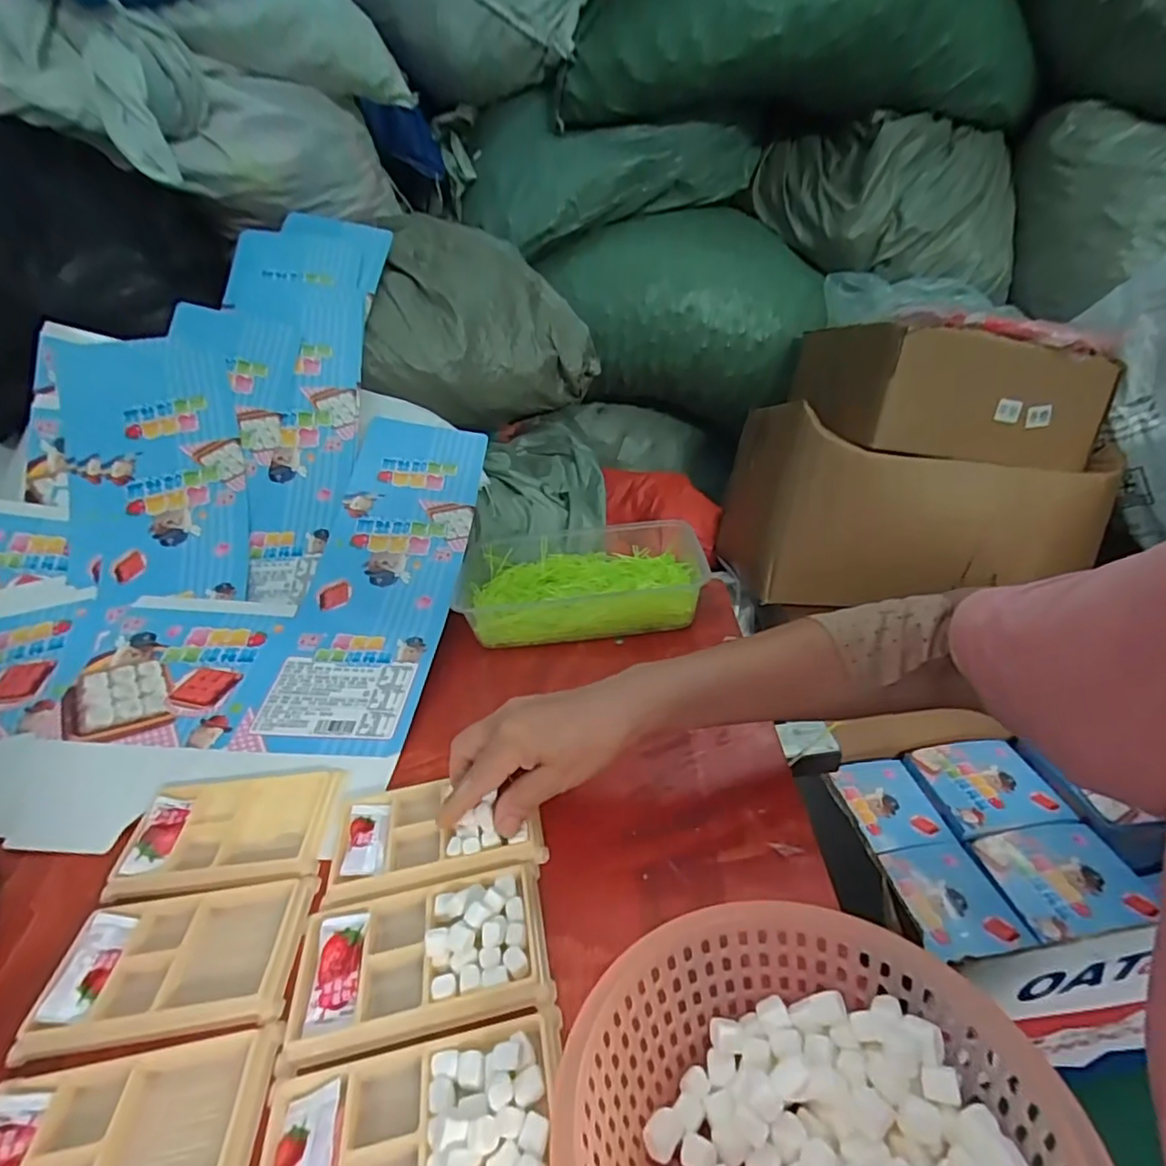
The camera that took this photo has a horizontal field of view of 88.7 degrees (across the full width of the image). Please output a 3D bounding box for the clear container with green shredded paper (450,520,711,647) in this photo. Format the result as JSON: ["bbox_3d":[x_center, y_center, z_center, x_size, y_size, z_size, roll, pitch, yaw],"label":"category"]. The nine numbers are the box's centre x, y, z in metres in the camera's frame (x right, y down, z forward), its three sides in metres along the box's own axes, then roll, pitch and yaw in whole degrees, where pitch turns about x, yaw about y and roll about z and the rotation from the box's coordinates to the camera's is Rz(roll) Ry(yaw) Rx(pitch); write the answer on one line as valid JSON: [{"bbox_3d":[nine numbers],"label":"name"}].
[{"bbox_3d":[-0.001,-0.002,0.614,0.243,0.057,0.152,-5,30,1],"label":"clear container with green shredded paper"}]

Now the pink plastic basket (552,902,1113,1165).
[{"bbox_3d":[0.077,0.201,0.216,0.162,0.078,0.159,-4,30,2],"label":"pink plastic basket"}]

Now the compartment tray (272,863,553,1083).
[{"bbox_3d":[-0.088,0.198,0.326,0.134,0.019,0.079,-10,30,-8],"label":"compartment tray"}]

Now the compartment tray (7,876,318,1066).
[{"bbox_3d":[-0.230,0.212,0.341,0.130,0.012,0.083,-7,30,-3],"label":"compartment tray"}]

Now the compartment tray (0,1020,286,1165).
[{"bbox_3d":[-0.214,0.255,0.269,0.130,0.017,0.079,-9,30,-5],"label":"compartment tray"}]

